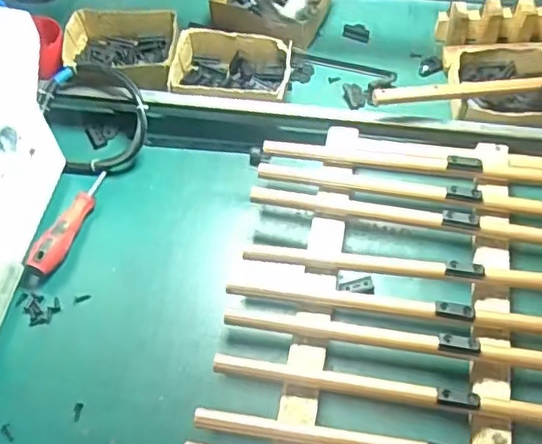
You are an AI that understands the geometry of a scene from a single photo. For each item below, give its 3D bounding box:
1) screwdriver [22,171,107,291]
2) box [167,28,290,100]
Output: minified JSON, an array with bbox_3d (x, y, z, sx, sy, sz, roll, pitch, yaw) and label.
[{"bbox_3d":[-0.221,0.002,0.666,0.029,0.028,0.148,21,62,12],"label":"screwdriver"},{"bbox_3d":[-0.047,-0.185,0.751,0.139,0.046,0.102,5,60,3],"label":"box"}]

